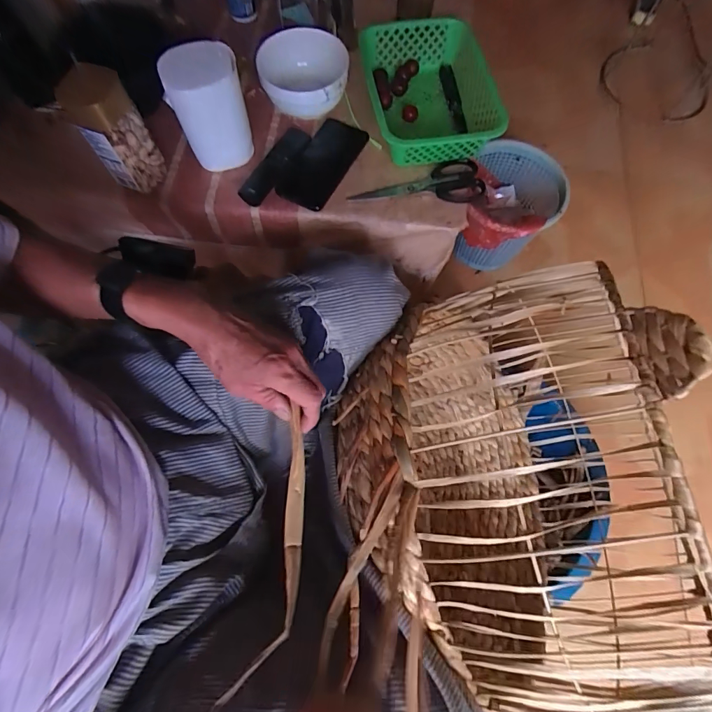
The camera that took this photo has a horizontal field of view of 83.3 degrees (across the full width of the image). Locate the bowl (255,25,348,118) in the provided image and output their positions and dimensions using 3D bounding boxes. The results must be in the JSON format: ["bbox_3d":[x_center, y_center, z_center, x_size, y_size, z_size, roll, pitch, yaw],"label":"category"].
[{"bbox_3d":[-0.081,-0.432,0.622,0.130,0.062,0.133,0,70,-1],"label":"bowl"}]

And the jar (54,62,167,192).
[{"bbox_3d":[-0.315,-0.294,0.527,0.073,0.131,0.072,0,70,-1],"label":"jar"}]

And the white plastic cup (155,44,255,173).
[{"bbox_3d":[-0.204,-0.347,0.565,0.096,0.126,0.081,-12,71,-5],"label":"white plastic cup"}]

